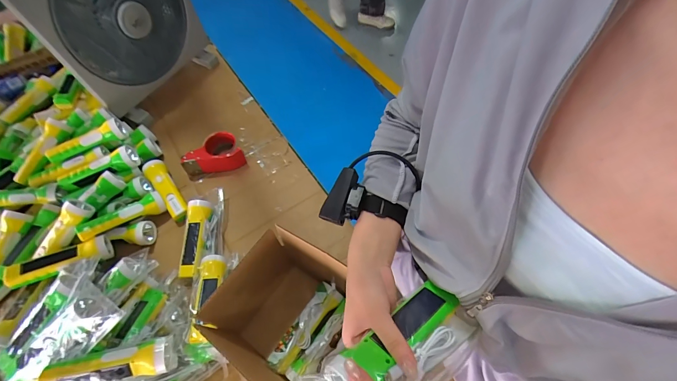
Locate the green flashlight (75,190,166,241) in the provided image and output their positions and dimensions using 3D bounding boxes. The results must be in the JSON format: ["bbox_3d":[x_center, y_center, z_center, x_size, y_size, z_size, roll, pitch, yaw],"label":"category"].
[{"bbox_3d":[-0.474,0.058,0.702,0.168,0.042,0.044,-28,61,-31],"label":"green flashlight"}]

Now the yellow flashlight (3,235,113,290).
[{"bbox_3d":[-0.553,0.143,0.641,0.157,0.050,0.062,-20,61,-21],"label":"yellow flashlight"}]

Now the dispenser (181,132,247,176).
[{"bbox_3d":[-0.318,-0.092,0.810,0.149,0.067,0.079,-13,61,-4],"label":"dispenser"}]

